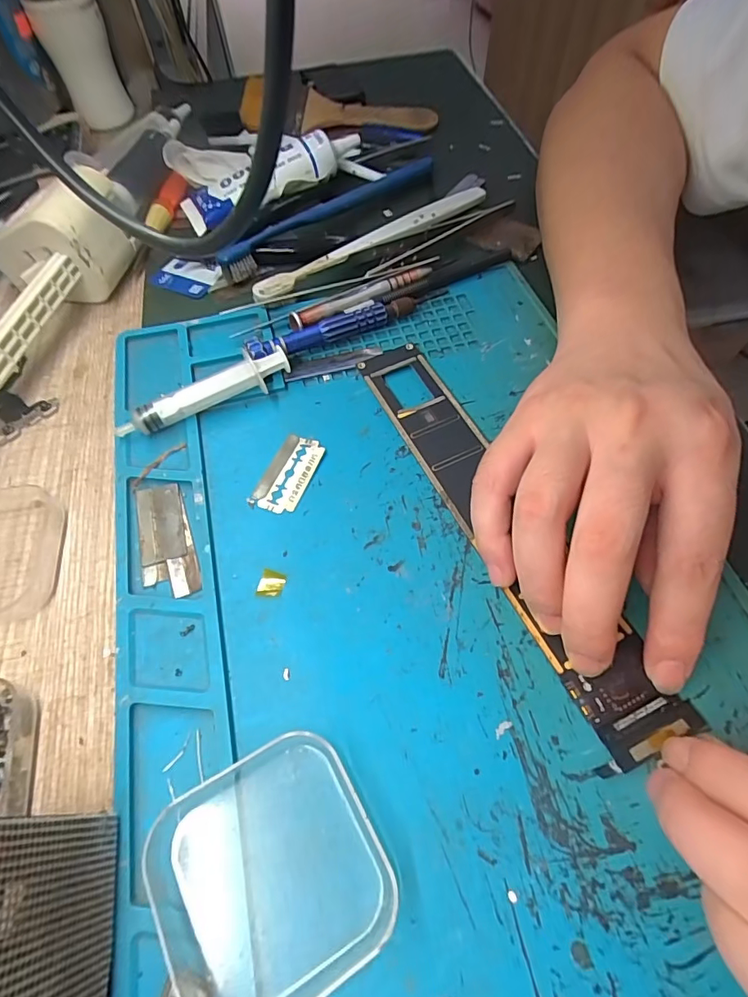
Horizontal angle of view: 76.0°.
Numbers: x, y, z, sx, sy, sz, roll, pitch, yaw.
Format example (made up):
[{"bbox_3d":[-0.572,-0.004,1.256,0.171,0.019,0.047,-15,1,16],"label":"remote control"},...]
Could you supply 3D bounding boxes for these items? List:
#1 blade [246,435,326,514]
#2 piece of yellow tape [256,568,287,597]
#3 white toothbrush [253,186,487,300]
[{"bbox_3d":[-0.041,-0.012,0.229,0.022,0.004,0.042,20,61,14],"label":"blade"},{"bbox_3d":[-0.044,0.036,0.201,0.011,0.004,0.011,14,60,11],"label":"piece of yellow tape"},{"bbox_3d":[0.005,-0.167,0.308,0.185,0.006,0.019,-35,63,-18],"label":"white toothbrush"}]

